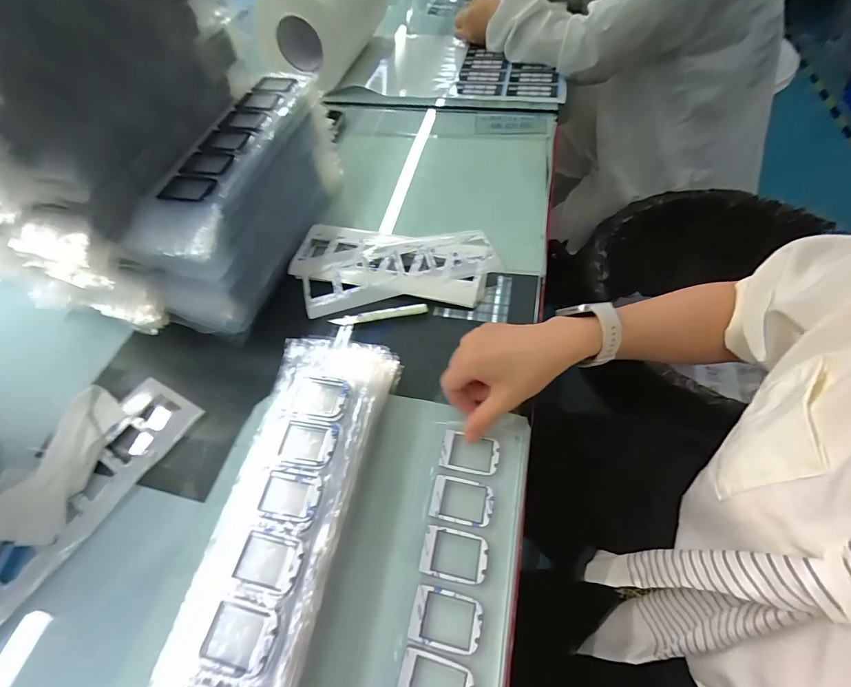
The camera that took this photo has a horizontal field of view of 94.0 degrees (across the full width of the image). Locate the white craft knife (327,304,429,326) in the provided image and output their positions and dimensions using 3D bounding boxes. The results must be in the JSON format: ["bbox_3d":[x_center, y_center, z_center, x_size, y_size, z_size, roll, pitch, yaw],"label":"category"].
[{"bbox_3d":[-0.052,-0.032,0.447,0.109,0.006,0.011,-10,58,-1],"label":"white craft knife"}]

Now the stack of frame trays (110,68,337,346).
[{"bbox_3d":[-0.209,-0.176,0.472,0.097,0.132,0.322,9,59,10],"label":"stack of frame trays"}]

